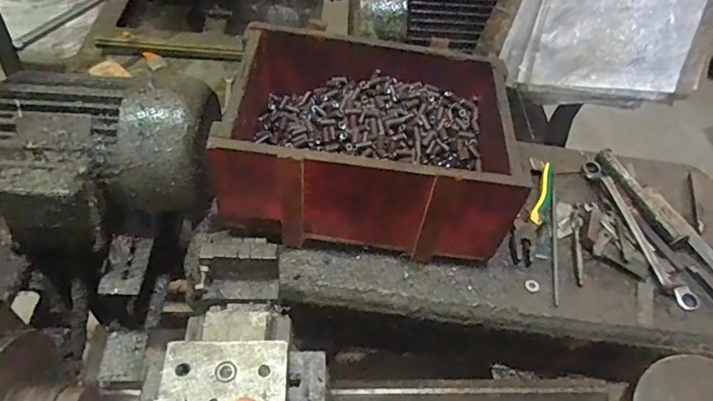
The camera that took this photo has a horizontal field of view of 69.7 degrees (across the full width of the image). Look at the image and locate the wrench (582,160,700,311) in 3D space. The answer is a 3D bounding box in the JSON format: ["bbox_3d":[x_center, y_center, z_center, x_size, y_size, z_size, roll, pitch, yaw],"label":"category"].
[{"bbox_3d":[0.389,0.036,0.711,0.036,0.026,0.258,-8,53,-12],"label":"wrench"}]

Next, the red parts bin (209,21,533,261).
[{"bbox_3d":[0.019,-0.075,0.686,0.346,0.169,0.256,7,51,0],"label":"red parts bin"}]

